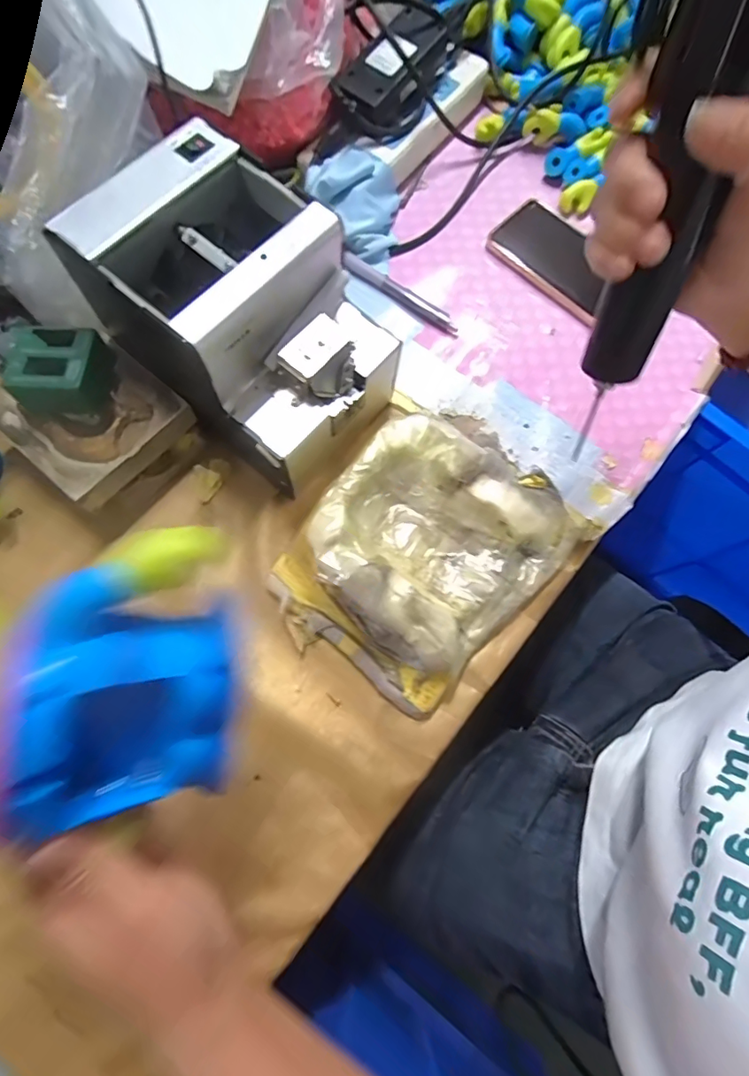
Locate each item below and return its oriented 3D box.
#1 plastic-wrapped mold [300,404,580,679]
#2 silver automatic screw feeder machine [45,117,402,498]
[{"bbox_3d":[0.051,-0.007,0.372,0.188,0.057,0.160,-42,80,-12],"label":"plastic-wrapped mold"},{"bbox_3d":[-0.087,-0.147,0.359,0.180,0.144,0.127,41,77,9],"label":"silver automatic screw feeder machine"}]

